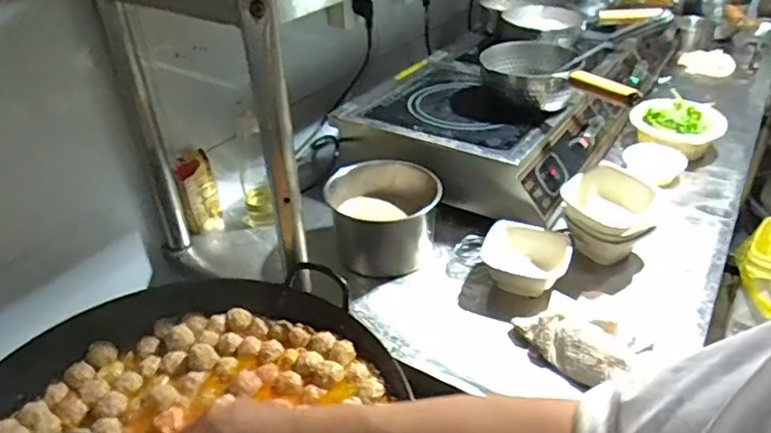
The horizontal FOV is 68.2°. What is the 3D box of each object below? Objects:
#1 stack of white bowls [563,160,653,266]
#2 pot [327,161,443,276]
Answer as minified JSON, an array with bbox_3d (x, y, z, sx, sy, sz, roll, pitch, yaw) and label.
[{"bbox_3d":[0.331,0.002,0.864,0.129,0.115,0.118,15,38,21],"label":"stack of white bowls"},{"bbox_3d":[-0.002,-0.003,0.889,0.167,0.134,0.145,-9,36,-12],"label":"pot"}]

